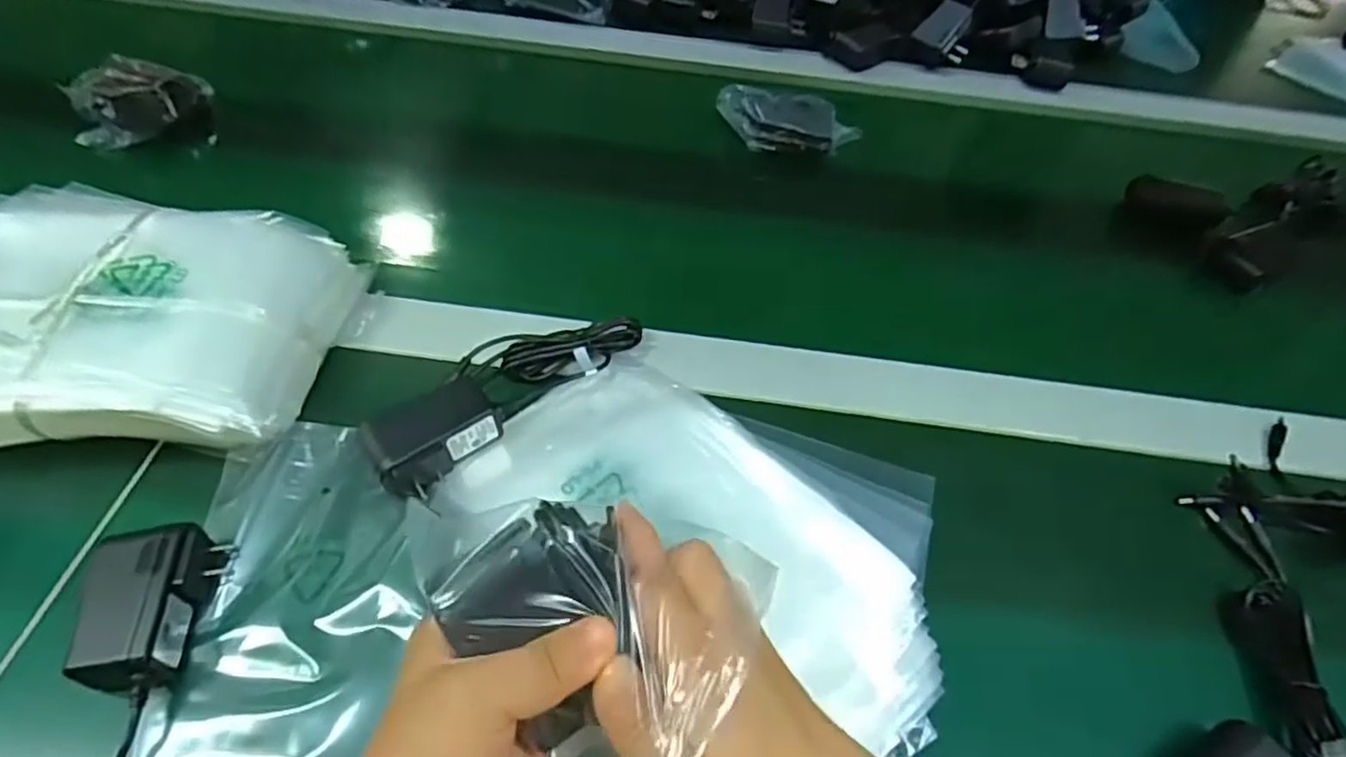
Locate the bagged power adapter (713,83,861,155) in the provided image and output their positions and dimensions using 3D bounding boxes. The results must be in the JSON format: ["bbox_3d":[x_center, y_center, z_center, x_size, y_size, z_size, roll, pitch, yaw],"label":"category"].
[{"bbox_3d":[0.112,-0.246,0.655,0.134,0.025,0.064,4,51,-2],"label":"bagged power adapter"}]

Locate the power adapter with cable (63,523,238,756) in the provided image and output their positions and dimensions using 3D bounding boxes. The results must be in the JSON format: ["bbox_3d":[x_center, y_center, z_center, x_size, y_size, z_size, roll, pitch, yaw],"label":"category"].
[{"bbox_3d":[-0.307,0.133,0.304,0.150,0.027,0.144,5,51,-2],"label":"power adapter with cable"}]

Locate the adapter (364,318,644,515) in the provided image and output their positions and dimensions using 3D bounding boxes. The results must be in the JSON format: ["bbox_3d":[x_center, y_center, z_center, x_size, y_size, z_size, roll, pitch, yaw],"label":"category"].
[{"bbox_3d":[-0.103,0.002,0.429,0.068,0.026,0.182,35,56,21],"label":"adapter"}]

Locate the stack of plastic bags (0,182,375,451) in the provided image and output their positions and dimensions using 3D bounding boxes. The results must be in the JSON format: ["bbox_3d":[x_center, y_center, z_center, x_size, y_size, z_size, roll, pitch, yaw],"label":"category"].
[{"bbox_3d":[-0.335,-0.034,0.409,0.232,0.072,0.176,5,51,-2],"label":"stack of plastic bags"}]

